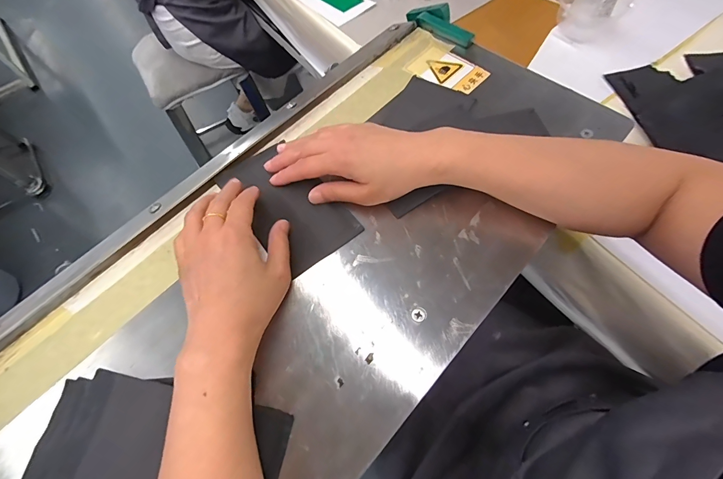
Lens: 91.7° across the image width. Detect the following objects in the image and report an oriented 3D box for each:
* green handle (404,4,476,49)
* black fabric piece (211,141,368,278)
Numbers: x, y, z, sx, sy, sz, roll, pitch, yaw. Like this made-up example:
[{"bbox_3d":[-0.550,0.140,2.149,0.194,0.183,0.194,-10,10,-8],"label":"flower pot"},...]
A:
[{"bbox_3d":[0.100,-0.280,0.450,0.106,0.024,0.032,39,72,20],"label":"green handle"},{"bbox_3d":[-0.074,-0.038,0.342,0.079,0.011,0.144,-36,68,-16],"label":"black fabric piece"}]

